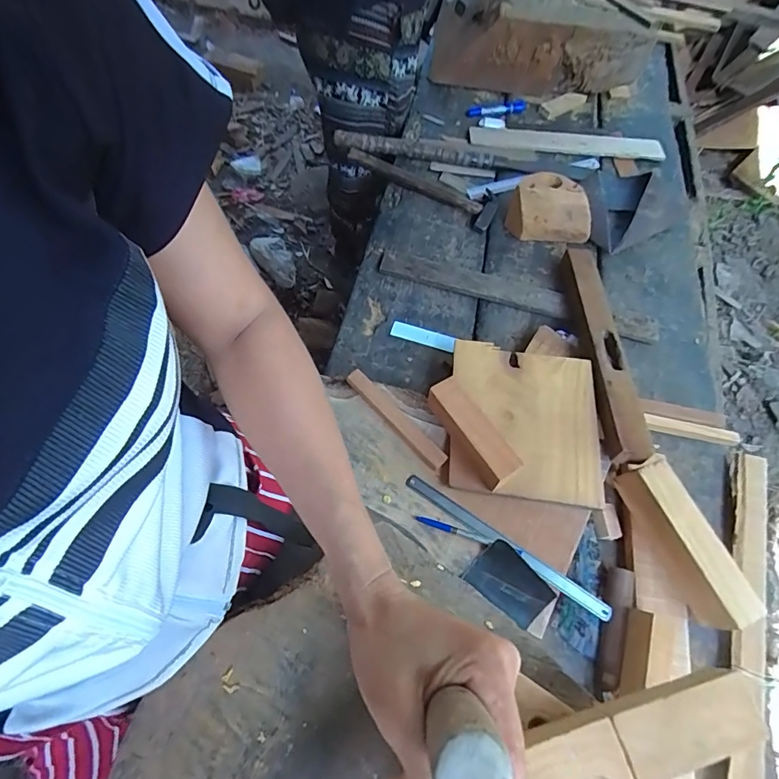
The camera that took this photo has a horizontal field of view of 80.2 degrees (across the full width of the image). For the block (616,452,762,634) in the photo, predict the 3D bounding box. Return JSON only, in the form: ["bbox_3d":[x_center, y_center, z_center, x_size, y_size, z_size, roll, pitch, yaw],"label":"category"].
[{"bbox_3d":[0.383,0.201,0.615,0.048,0.085,0.213,-18,66,-12],"label":"block"}]

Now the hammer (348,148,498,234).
[{"bbox_3d":[0.072,-0.435,0.955,0.336,0.042,0.088,33,66,12],"label":"hammer"}]

